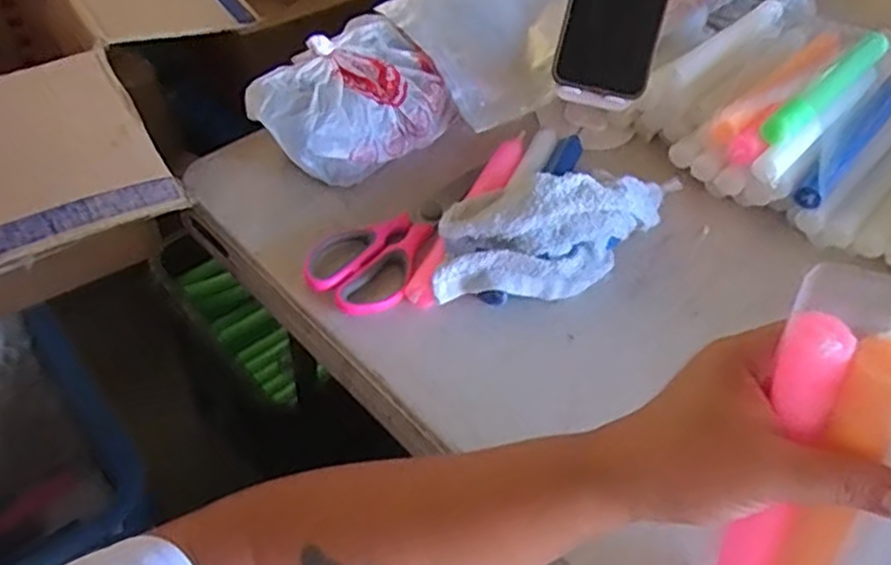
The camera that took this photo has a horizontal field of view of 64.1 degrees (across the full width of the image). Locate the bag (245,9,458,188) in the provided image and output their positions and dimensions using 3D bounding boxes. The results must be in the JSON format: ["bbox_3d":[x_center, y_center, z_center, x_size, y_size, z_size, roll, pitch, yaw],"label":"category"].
[{"bbox_3d":[-0.083,-0.143,0.587,0.153,0.079,0.104,-28,57,-26],"label":"bag"}]

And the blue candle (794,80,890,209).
[{"bbox_3d":[0.347,-0.125,0.594,0.021,0.024,0.214,36,55,23],"label":"blue candle"}]

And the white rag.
[{"bbox_3d":[0.087,-0.040,0.527,0.208,0.065,0.083,-11,51,-14],"label":"white rag"}]

